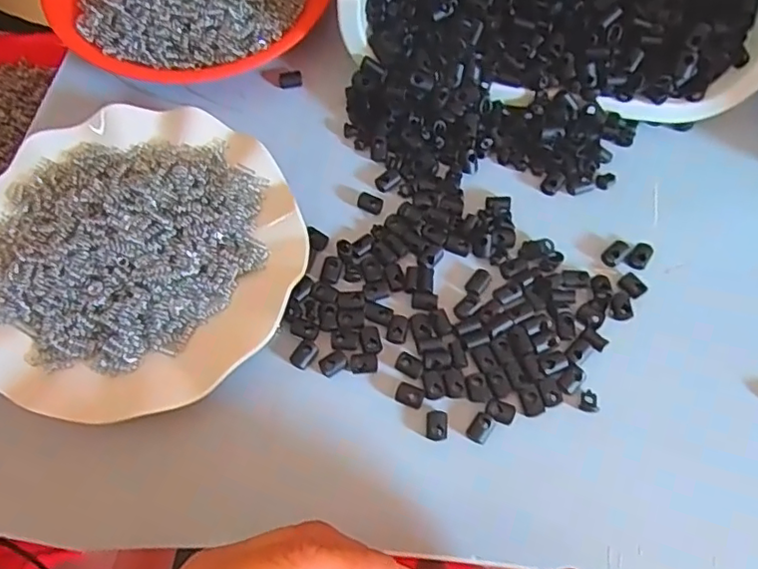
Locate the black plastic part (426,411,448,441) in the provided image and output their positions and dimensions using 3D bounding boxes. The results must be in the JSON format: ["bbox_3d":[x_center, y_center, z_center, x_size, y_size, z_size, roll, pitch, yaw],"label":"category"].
[{"bbox_3d":[0.031,0.075,0.297,0.011,0.007,0.015,1,69,3],"label":"black plastic part"}]

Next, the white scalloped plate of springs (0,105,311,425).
[{"bbox_3d":[-0.136,-0.018,0.313,0.176,0.035,0.178,-1,69,2],"label":"white scalloped plate of springs"}]

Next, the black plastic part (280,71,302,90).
[{"bbox_3d":[-0.060,-0.140,0.383,0.016,0.008,0.010,-13,69,-3],"label":"black plastic part"}]

